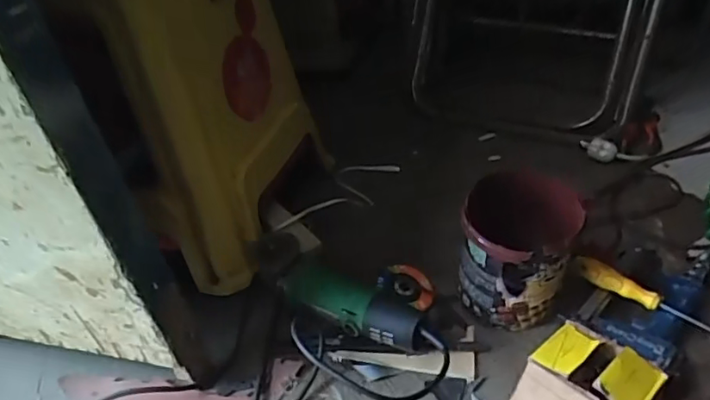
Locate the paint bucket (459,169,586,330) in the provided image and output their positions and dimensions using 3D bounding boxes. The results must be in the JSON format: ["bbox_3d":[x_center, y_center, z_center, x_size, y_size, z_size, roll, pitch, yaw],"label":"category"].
[{"bbox_3d":[0.202,0.074,0.705,0.128,0.176,0.126,-4,37,3],"label":"paint bucket"}]

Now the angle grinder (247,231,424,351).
[{"bbox_3d":[-0.022,0.117,0.747,0.257,0.097,0.082,15,42,26],"label":"angle grinder"}]

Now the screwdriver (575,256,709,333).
[{"bbox_3d":[0.375,0.124,0.706,0.196,0.032,0.023,28,47,18],"label":"screwdriver"}]

